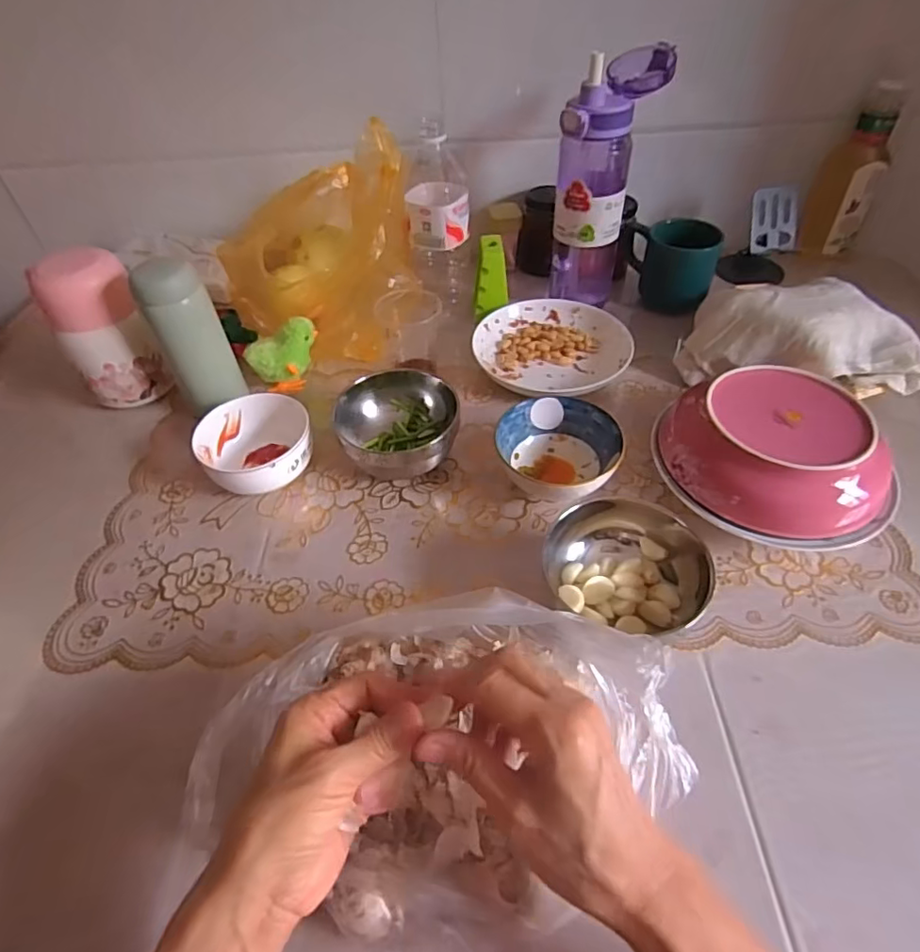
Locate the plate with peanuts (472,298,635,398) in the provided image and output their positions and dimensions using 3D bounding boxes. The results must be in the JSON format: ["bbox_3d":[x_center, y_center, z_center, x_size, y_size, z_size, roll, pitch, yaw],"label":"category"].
[{"bbox_3d":[0.106,-0.148,0.649,0.171,0.034,0.142,14,50,16],"label":"plate with peanuts"}]

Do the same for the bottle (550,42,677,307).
[{"bbox_3d":[0.166,-0.330,0.652,0.092,0.238,0.124,16,51,18],"label":"bottle"}]

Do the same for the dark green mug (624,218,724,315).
[{"bbox_3d":[0.260,-0.269,0.706,0.111,0.092,0.081,12,50,14],"label":"dark green mug"}]

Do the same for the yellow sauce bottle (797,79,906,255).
[{"bbox_3d":[0.501,-0.385,0.726,0.073,0.179,0.059,24,54,24],"label":"yellow sauce bottle"}]

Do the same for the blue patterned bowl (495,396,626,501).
[{"bbox_3d":[0.089,-0.021,0.518,0.110,0.050,0.105,4,48,8],"label":"blue patterned bowl"}]

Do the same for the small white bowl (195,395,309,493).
[{"bbox_3d":[-0.192,-0.027,0.545,0.106,0.051,0.112,-32,53,-23],"label":"small white bowl"}]

